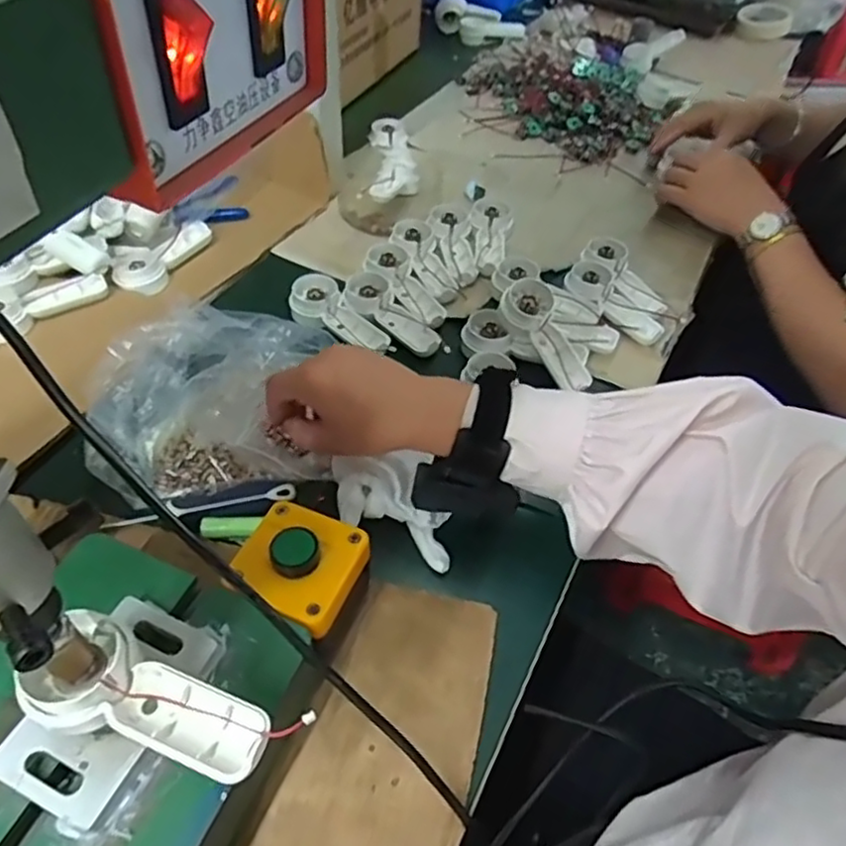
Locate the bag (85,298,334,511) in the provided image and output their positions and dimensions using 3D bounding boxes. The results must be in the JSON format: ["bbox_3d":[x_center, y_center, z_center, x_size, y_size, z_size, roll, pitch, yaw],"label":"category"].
[{"bbox_3d":[-0.161,-0.023,0.497,0.164,0.056,0.161,-2,50,-7],"label":"bag"}]

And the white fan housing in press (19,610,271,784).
[{"bbox_3d":[-0.118,0.123,0.276,0.105,0.020,0.044,22,52,16],"label":"white fan housing in press"}]

